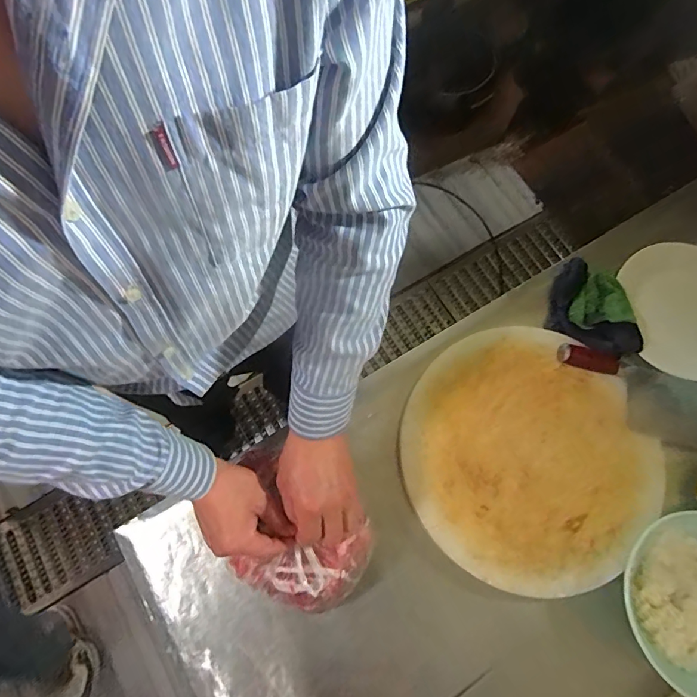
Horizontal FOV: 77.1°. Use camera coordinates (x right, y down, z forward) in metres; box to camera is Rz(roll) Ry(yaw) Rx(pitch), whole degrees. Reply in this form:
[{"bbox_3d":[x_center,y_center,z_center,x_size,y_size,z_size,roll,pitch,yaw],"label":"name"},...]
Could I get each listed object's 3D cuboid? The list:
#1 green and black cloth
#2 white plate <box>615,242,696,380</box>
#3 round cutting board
[{"bbox_3d":[0.416,-0.061,0.732,0.164,0.034,0.135,32,76,8],"label":"green and black cloth"},{"bbox_3d":[0.594,-0.069,0.757,0.206,0.035,0.240,-9,74,-3],"label":"white plate"},{"bbox_3d":[0.266,0.159,0.660,0.371,0.022,0.356,0,74,-1],"label":"round cutting board"}]

